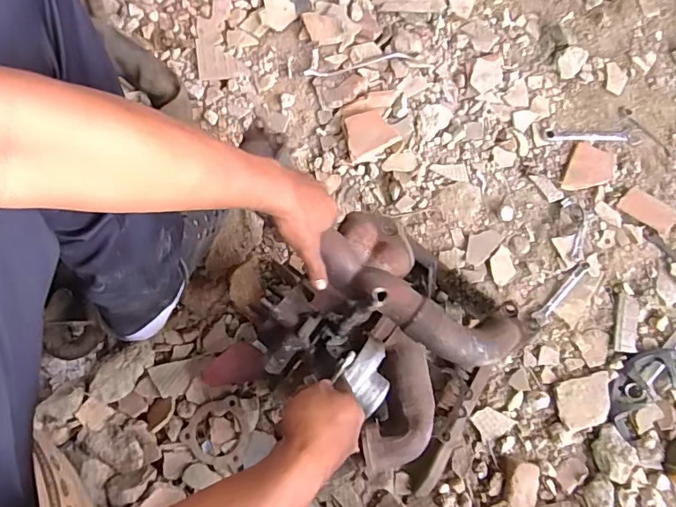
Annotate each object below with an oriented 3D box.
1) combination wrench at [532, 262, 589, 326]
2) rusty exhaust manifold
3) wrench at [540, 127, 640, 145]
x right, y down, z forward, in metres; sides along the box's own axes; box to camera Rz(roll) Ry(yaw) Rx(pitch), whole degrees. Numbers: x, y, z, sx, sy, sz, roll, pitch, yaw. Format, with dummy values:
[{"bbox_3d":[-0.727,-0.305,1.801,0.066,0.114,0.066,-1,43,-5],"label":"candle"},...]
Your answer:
[{"bbox_3d":[0.336,0.057,0.751,0.019,0.005,0.121,41,77,11],"label":"combination wrench"},{"bbox_3d":[0.074,0.090,0.635,0.261,0.176,0.249,-41,78,-11],"label":"rusty exhaust manifold"},{"bbox_3d":[0.419,-0.192,0.828,0.160,0.005,0.031,-1,73,-1],"label":"wrench"}]

